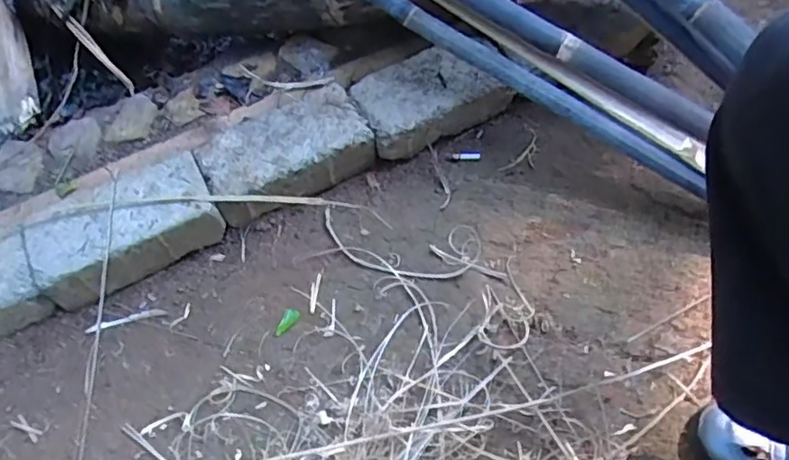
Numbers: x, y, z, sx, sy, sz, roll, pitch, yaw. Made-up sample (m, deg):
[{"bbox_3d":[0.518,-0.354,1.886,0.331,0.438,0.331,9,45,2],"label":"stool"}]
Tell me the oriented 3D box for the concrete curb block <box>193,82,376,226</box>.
[{"bbox_3d":[-0.137,-0.095,0.780,0.208,0.078,0.124,-28,60,-13],"label":"concrete curb block"}]

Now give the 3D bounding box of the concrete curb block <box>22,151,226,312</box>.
[{"bbox_3d":[-0.320,0.000,0.726,0.206,0.077,0.106,-27,59,-12],"label":"concrete curb block"}]

